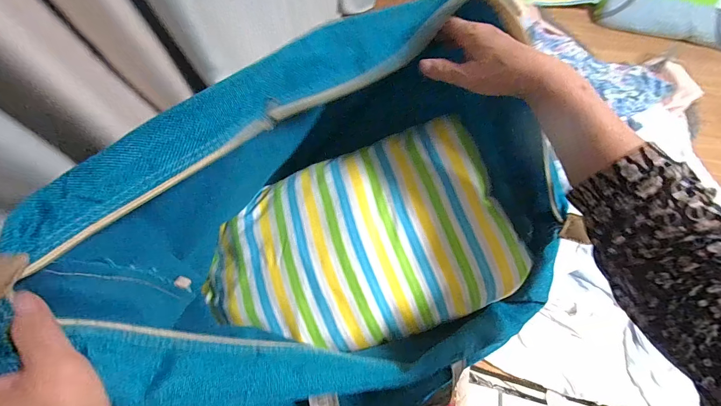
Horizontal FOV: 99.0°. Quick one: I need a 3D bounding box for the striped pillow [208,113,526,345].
[{"bbox_3d":[-0.009,0.051,0.415,0.403,0.114,0.247,-14,62,-8],"label":"striped pillow"}]

